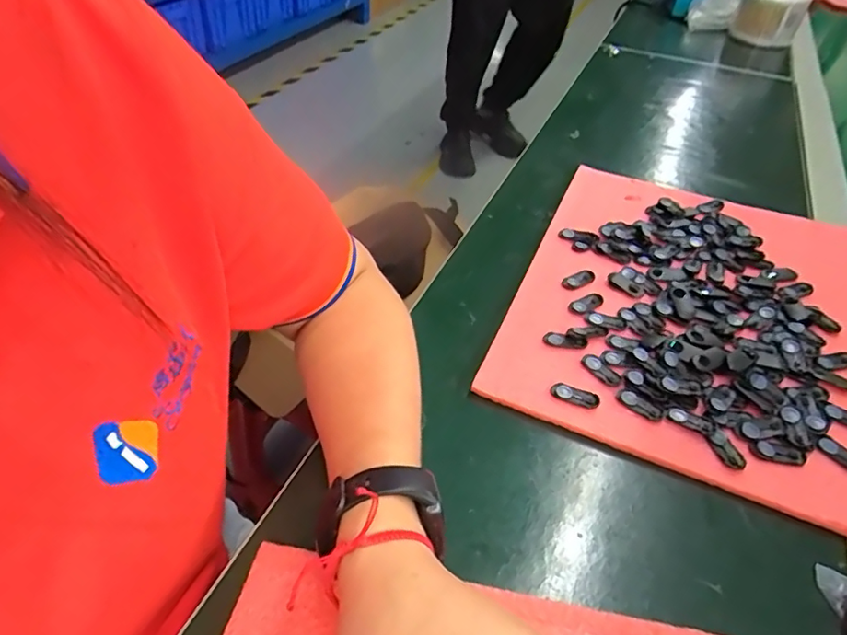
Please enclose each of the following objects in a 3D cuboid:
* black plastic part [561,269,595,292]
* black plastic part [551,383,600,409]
[{"bbox_3d":[0.127,-0.031,0.455,0.030,0.004,0.016,-23,50,-25],"label":"black plastic part"},{"bbox_3d":[0.101,0.052,0.366,0.030,0.004,0.014,15,45,11],"label":"black plastic part"}]

